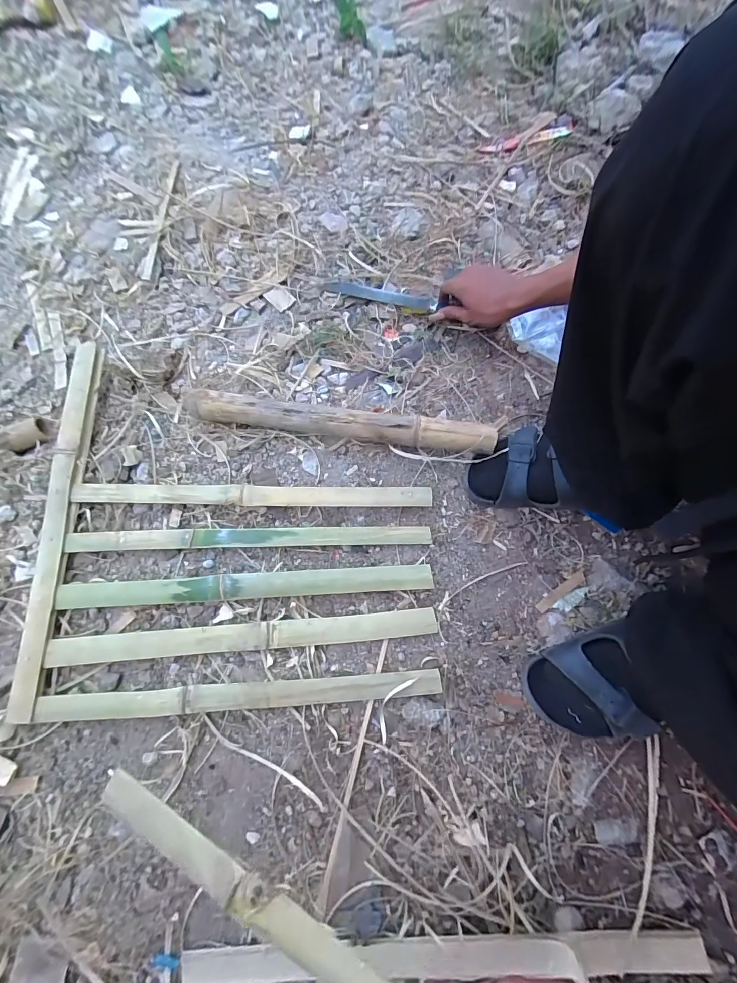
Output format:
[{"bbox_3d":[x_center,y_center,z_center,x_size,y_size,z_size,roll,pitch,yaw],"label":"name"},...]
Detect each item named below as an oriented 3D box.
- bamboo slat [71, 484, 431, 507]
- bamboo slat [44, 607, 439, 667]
[{"bbox_3d":[-0.152,0.005,0.518,0.466,0.008,0.029,0,75,-1],"label":"bamboo slat"},{"bbox_3d":[-0.148,0.177,0.477,0.464,0.006,0.032,-4,71,-2],"label":"bamboo slat"}]

